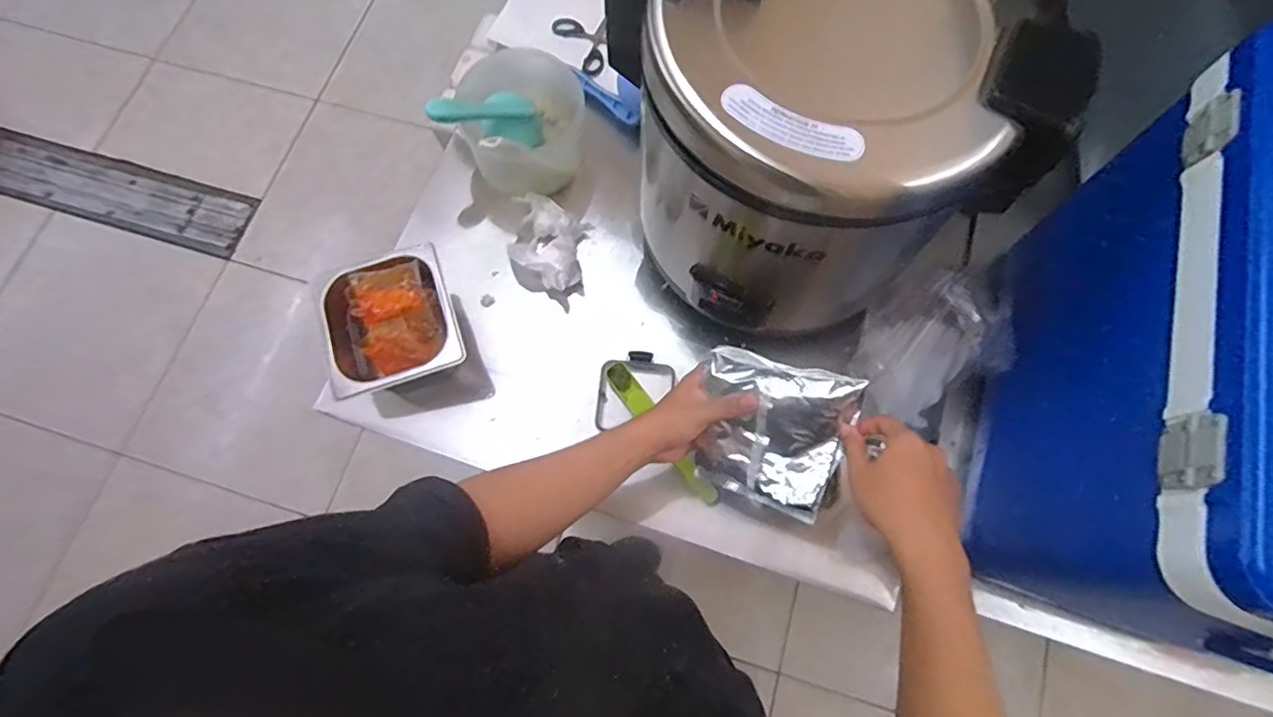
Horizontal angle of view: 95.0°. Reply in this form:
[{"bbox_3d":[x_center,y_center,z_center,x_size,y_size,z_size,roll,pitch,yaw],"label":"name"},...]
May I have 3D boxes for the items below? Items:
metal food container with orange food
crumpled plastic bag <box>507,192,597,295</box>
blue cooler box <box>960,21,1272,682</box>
[{"bbox_3d":[-0.305,-0.027,0.765,0.160,0.119,0.180,-21,73,-5],"label":"metal food container with orange food"},{"bbox_3d":[-0.127,-0.168,0.830,0.122,0.054,0.128,21,74,7],"label":"crumpled plastic bag"},{"bbox_3d":[0.585,0.024,0.557,0.308,0.343,0.513,18,74,7],"label":"blue cooler box"}]

